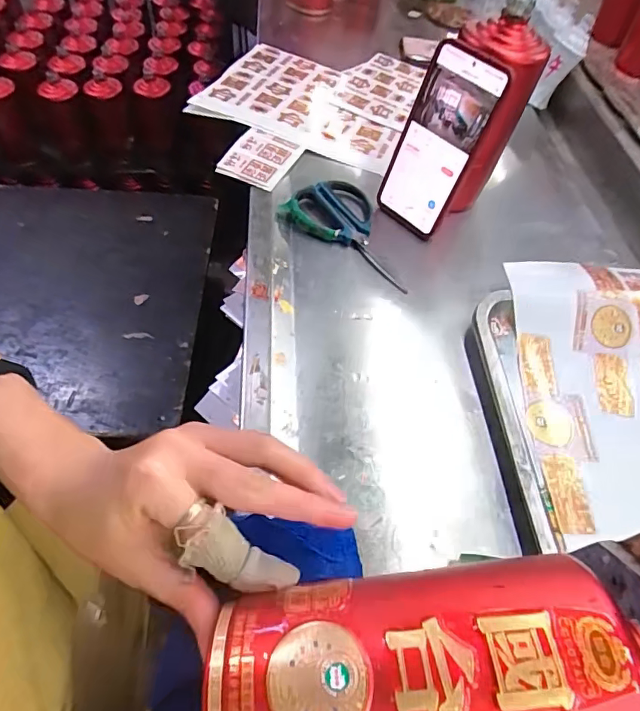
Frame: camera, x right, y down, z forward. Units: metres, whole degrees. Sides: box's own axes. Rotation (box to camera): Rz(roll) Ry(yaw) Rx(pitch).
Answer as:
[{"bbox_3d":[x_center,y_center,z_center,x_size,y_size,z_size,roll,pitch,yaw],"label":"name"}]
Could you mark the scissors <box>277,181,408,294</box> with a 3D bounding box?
[{"bbox_3d":[0.042,-0.136,0.507,0.159,0.012,0.092,36,59,18],"label":"scissors"}]

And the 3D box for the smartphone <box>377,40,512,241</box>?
[{"bbox_3d":[0.113,-0.207,0.477,0.081,0.165,0.016,41,45,19],"label":"smartphone"}]

